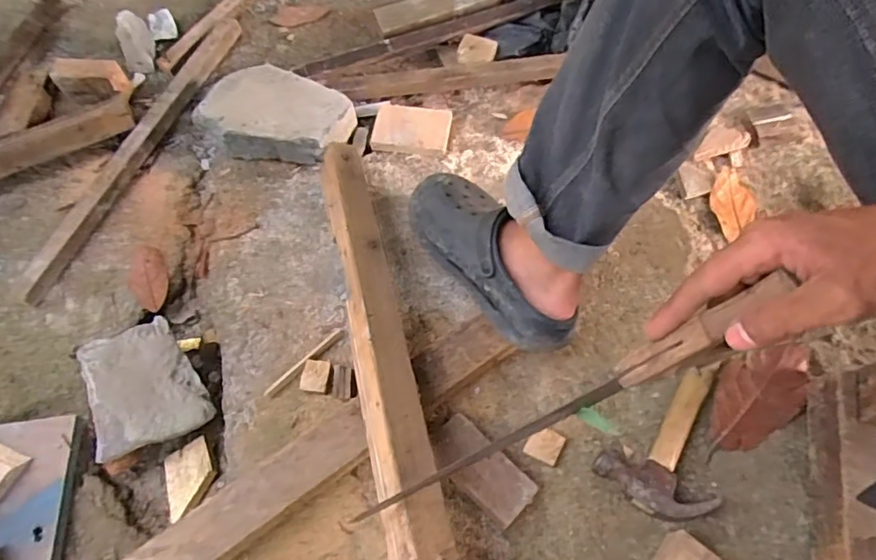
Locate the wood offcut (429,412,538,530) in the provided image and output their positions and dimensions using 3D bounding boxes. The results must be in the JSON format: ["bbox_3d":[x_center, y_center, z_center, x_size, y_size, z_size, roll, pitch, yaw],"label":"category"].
[{"bbox_3d":[0.044,0.200,0.604,0.059,0.044,0.115,-37,67,-19],"label":"wood offcut"}]

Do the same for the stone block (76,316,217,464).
[{"bbox_3d":[-0.334,0.122,0.643,0.116,0.037,0.134,-21,88,-32],"label":"stone block"}]

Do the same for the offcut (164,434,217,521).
[{"bbox_3d":[-0.285,0.227,0.652,0.063,0.012,0.081,-36,53,-2],"label":"offcut"}]

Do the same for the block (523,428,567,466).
[{"bbox_3d":[0.118,0.182,0.627,0.035,0.021,0.037,28,66,15],"label":"block"}]

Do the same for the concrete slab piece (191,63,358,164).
[{"bbox_3d":[-0.232,-0.241,0.836,0.218,0.073,0.131,2,62,2],"label":"concrete slab piece"}]

